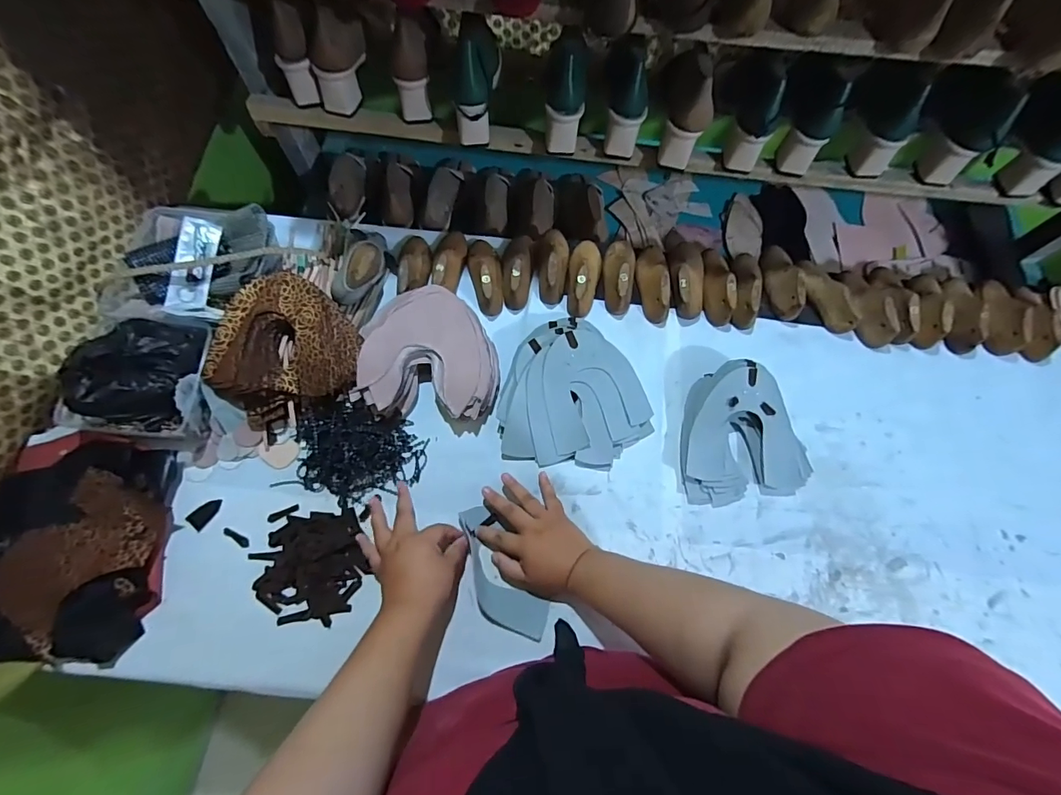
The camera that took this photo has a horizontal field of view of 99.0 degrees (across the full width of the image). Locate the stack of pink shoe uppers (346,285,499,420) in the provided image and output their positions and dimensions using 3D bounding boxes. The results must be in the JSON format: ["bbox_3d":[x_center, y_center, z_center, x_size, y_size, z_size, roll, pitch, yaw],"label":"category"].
[{"bbox_3d":[-0.142,-0.065,0.659,0.189,0.061,0.184,5,69,0],"label":"stack of pink shoe uppers"}]

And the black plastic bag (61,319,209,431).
[{"bbox_3d":[-0.509,-0.041,0.582,0.129,0.067,0.150,8,69,1],"label":"black plastic bag"}]

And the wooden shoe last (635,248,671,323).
[{"bbox_3d":[0.199,-0.189,0.729,0.051,0.057,0.135,0,69,-2],"label":"wooden shoe last"}]

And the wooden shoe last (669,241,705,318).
[{"bbox_3d":[0.251,-0.198,0.736,0.059,0.058,0.139,6,69,0],"label":"wooden shoe last"}]

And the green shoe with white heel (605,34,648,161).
[{"bbox_3d":[0.145,-0.436,0.665,0.068,0.148,0.062,-12,39,-7],"label":"green shoe with white heel"}]

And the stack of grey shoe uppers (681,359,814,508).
[{"bbox_3d":[0.295,0.046,0.634,0.175,0.057,0.182,-8,70,-5],"label":"stack of grey shoe uppers"}]

